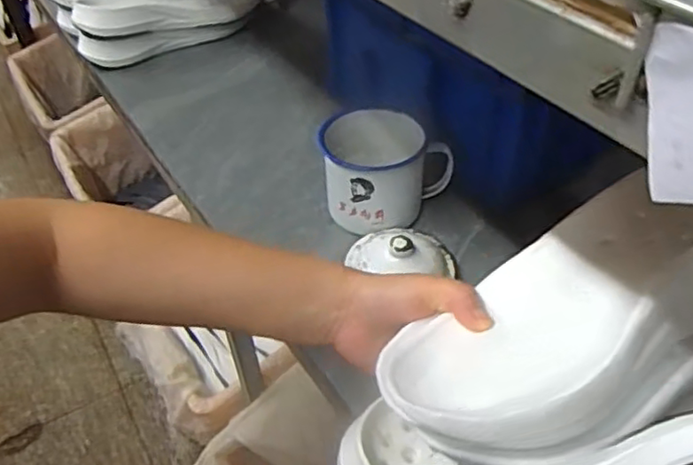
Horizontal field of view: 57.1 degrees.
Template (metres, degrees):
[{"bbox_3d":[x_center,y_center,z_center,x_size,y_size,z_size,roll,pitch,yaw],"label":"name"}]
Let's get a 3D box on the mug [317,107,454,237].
[{"bbox_3d":[0.040,-0.057,0.655,0.134,0.098,0.098,3,45,6],"label":"mug"}]

